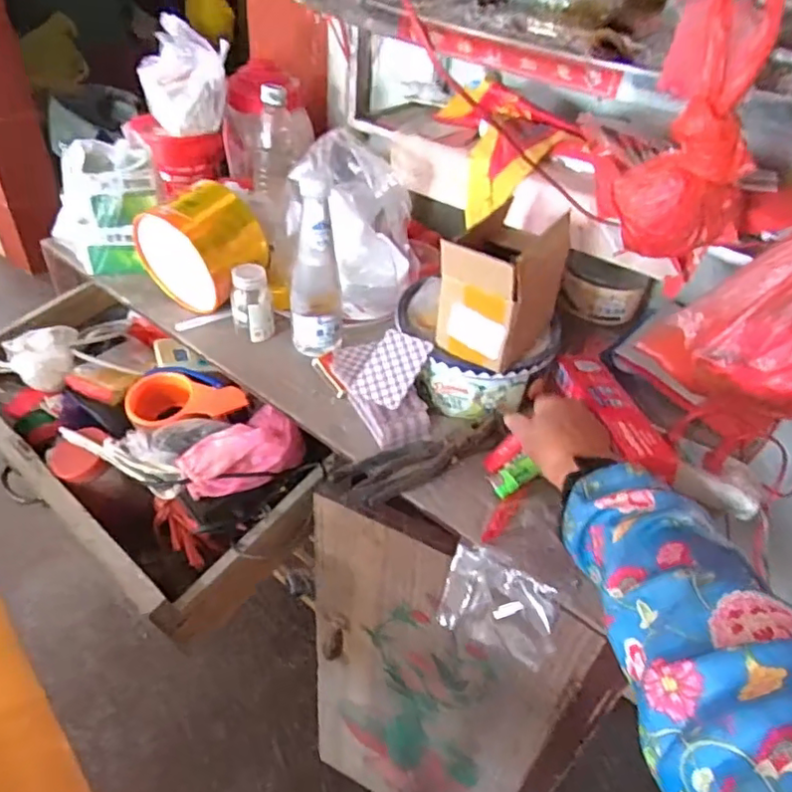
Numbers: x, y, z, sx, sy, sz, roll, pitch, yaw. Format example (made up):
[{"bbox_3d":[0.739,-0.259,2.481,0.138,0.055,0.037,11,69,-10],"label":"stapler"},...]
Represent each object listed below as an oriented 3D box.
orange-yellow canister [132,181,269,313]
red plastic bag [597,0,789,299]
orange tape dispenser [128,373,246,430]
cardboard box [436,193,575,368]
[{"bbox_3d":[-0.248,-0.189,0.756,0.143,0.129,0.096,23,44,19],"label":"orange-yellow canister"},{"bbox_3d":[0.207,-0.176,0.414,0.087,0.181,0.066,35,49,29],"label":"red plastic bag"},{"bbox_3d":[-0.259,0.014,0.715,0.155,0.047,0.090,3,39,17],"label":"orange tape dispenser"},{"bbox_3d":[0.106,-0.112,0.627,0.098,0.133,0.134,27,45,23],"label":"cardboard box"}]

